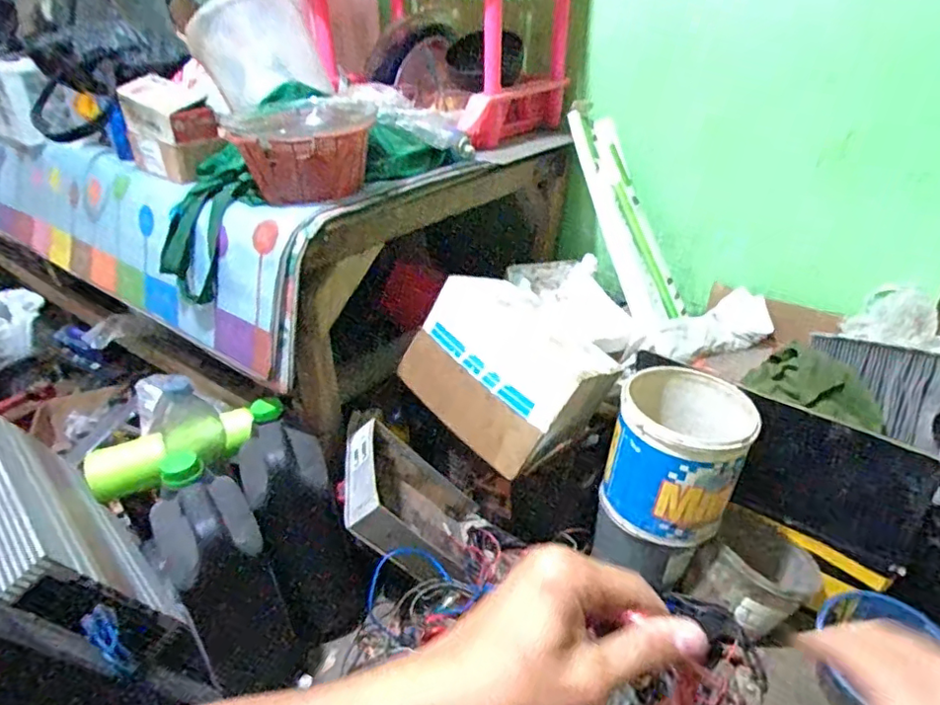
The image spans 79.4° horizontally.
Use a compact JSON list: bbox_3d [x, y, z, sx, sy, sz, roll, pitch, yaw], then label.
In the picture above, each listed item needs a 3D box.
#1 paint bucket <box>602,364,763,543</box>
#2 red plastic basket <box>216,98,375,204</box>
[{"bbox_3d":[0.303,0.147,0.832,0.180,0.183,0.185,22,38,33],"label":"paint bucket"},{"bbox_3d":[-0.229,-0.286,0.809,0.186,0.107,0.184,-7,31,-9],"label":"red plastic basket"}]

